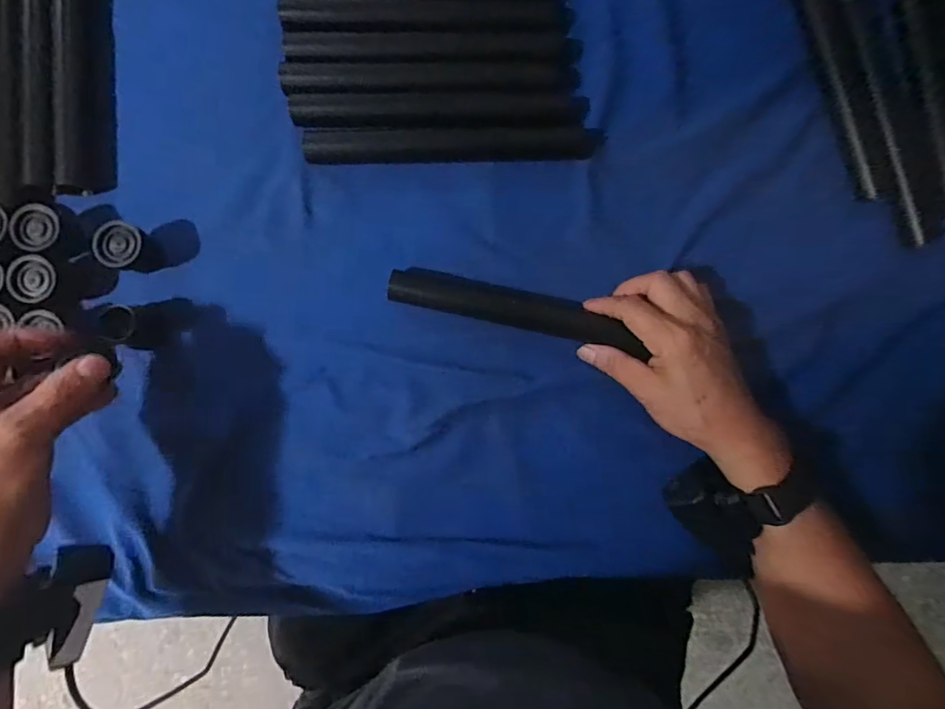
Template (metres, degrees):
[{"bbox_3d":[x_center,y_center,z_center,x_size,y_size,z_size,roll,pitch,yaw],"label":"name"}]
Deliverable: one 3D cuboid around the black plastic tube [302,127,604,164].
[{"bbox_3d":[-0.014,-0.168,0.403,0.230,0.020,0.026,-2,85,0],"label":"black plastic tube"}]

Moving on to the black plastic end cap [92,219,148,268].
[{"bbox_3d":[-0.267,-0.082,0.393,0.034,0.033,0.034,0,85,0],"label":"black plastic end cap"}]

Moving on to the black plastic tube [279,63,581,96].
[{"bbox_3d":[-0.033,-0.218,0.406,0.230,0.024,0.028,0,85,0],"label":"black plastic tube"}]

